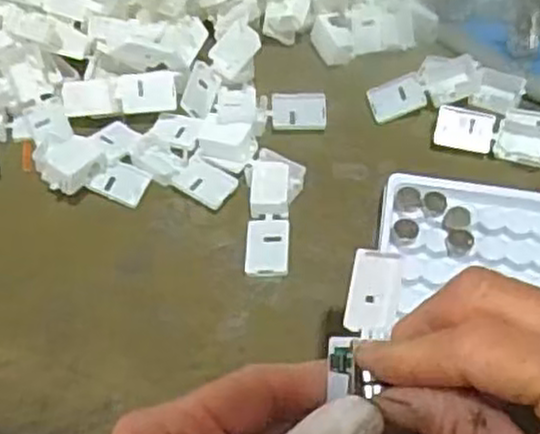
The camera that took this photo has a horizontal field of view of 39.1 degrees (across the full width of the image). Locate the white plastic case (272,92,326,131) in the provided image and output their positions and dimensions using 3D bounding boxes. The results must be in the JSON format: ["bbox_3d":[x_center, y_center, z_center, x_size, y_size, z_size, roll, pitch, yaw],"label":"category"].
[{"bbox_3d":[0.015,-0.053,0.389,0.027,0.009,0.020,-1,59,1],"label":"white plastic case"}]

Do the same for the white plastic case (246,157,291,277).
[{"bbox_3d":[0.000,0.000,0.350,0.019,0.014,0.056,1,59,2],"label":"white plastic case"}]

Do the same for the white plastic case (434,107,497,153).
[{"bbox_3d":[0.097,-0.043,0.377,0.028,0.004,0.021,12,90,9],"label":"white plastic case"}]

